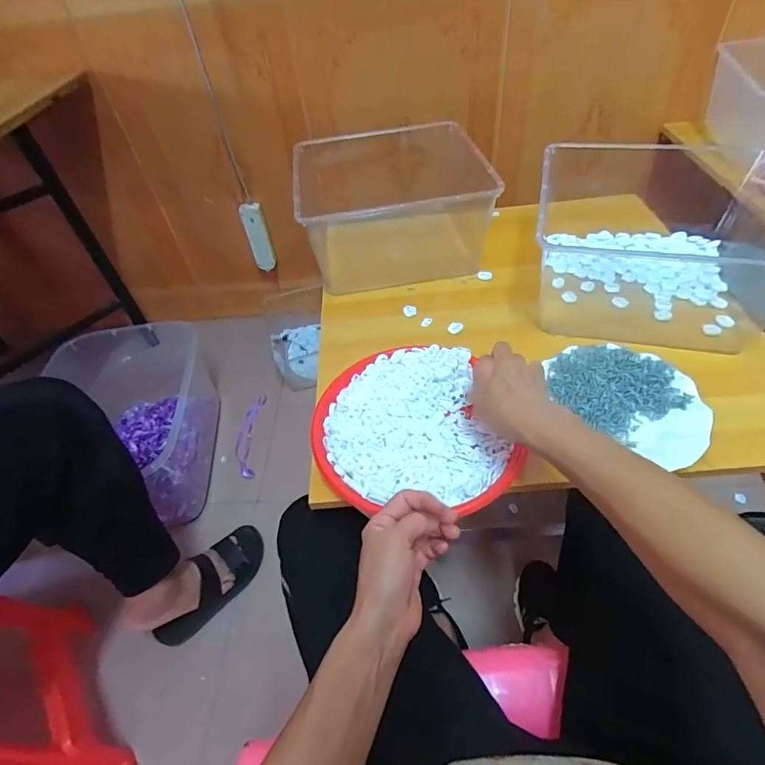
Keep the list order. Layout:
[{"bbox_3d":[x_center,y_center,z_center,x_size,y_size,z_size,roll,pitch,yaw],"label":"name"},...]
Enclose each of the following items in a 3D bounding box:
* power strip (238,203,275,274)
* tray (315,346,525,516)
[{"bbox_3d":[-0.340,-0.397,1.241,0.057,0.195,0.025,-19,49,-10],"label":"power strip"},{"bbox_3d":[0.027,0.050,0.511,0.203,0.027,0.220,-4,48,4],"label":"tray"}]

